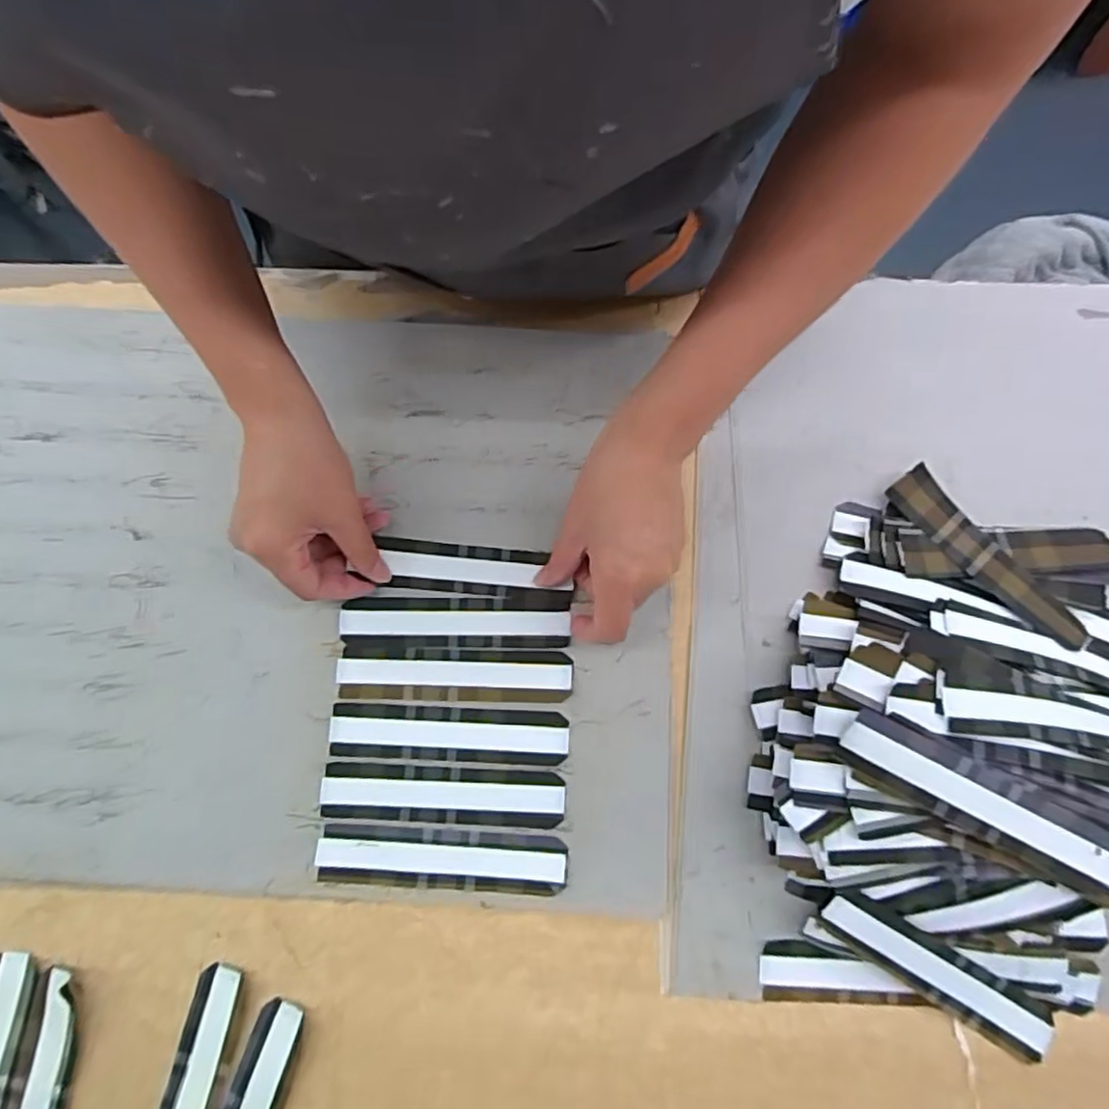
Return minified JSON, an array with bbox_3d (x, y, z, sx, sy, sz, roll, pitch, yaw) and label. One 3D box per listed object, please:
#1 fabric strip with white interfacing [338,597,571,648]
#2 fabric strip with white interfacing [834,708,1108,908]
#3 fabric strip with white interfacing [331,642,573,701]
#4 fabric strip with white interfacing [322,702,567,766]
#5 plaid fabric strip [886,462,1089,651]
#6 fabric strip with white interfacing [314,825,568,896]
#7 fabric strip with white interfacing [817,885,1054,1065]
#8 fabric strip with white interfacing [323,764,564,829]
[{"bbox_3d":[-0.062,0.042,0.424,0.139,0.006,0.030,1,75,-2],"label":"fabric strip with white interfacing"},{"bbox_3d":[0.216,0.124,0.342,0.144,0.012,0.033,28,77,7],"label":"fabric strip with white interfacing"},{"bbox_3d":[-0.062,0.074,0.418,0.141,0.005,0.033,2,73,2],"label":"fabric strip with white interfacing"},{"bbox_3d":[-0.064,0.109,0.411,0.141,0.004,0.032,3,79,0],"label":"fabric strip with white interfacing"},{"bbox_3d":[0.272,0.002,0.428,0.030,0.017,0.139,-40,79,-10],"label":"plaid fabric strip"},{"bbox_3d":[-0.065,0.177,0.392,0.141,0.004,0.032,3,75,1],"label":"fabric strip with white interfacing"},{"bbox_3d":[0.206,0.227,0.367,0.141,0.011,0.031,33,102,-2],"label":"fabric strip with white interfacing"},{"bbox_3d":[-0.066,0.143,0.402,0.141,0.004,0.031,3,75,1],"label":"fabric strip with white interfacing"}]

